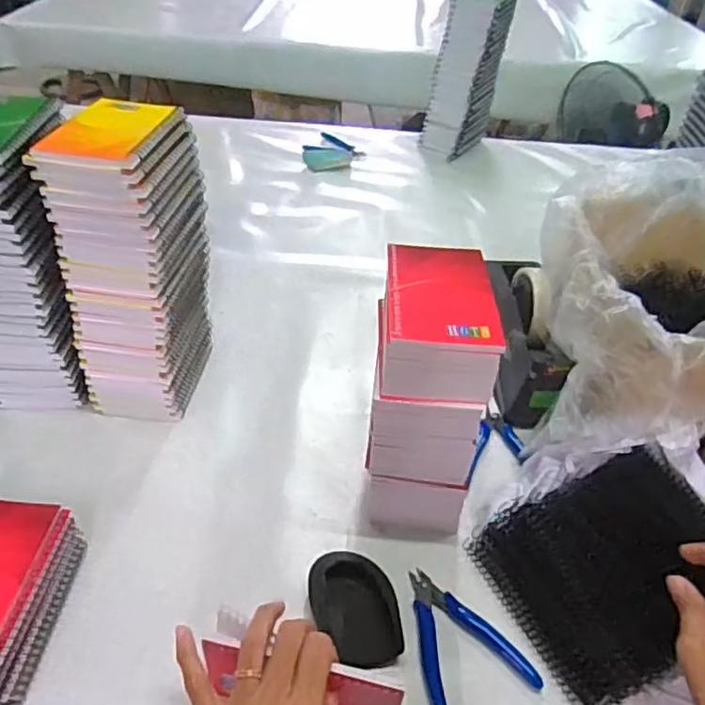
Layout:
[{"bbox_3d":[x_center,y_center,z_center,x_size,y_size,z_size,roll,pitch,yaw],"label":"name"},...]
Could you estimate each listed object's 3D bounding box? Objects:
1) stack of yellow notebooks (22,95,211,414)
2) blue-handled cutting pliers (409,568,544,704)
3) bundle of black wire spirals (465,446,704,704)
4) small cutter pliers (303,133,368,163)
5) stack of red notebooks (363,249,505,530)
[{"bbox_3d":[-0.210,-0.081,0.613,0.099,0.284,0.139,8,41,3],"label":"stack of yellow notebooks"},{"bbox_3d":[0.078,0.225,0.489,0.085,0.010,0.116,-14,46,-23],"label":"blue-handled cutting pliers"},{"bbox_3d":[0.229,0.174,0.517,0.209,0.039,0.158,-14,46,-23],"label":"bundle of black wire spirals"},{"bbox_3d":[-0.030,-0.401,1.201,0.119,0.013,0.070,15,42,8],"label":"small cutter pliers"},{"bbox_3d":[0.061,0.041,0.550,0.086,0.231,0.148,4,41,-1],"label":"stack of red notebooks"}]

